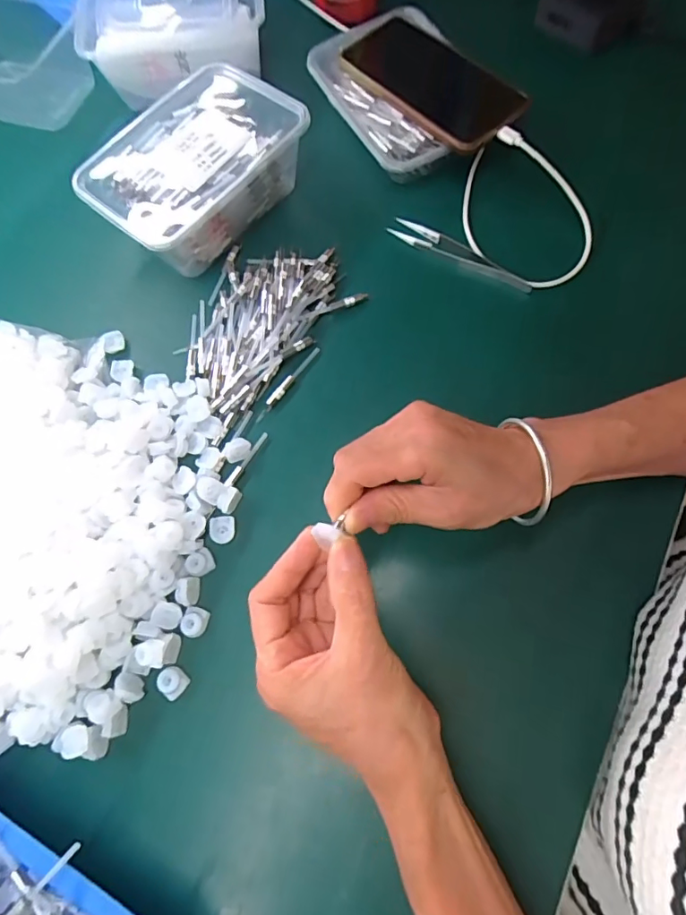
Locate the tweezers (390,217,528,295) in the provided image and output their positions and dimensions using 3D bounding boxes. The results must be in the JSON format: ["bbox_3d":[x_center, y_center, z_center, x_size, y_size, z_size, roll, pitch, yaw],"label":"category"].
[{"bbox_3d":[0.092,-0.162,0.408,0.123,0.015,0.019,33,76,14],"label":"tweezers"}]

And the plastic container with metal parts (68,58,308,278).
[{"bbox_3d":[-0.120,-0.235,0.421,0.119,0.059,0.166,37,77,15],"label":"plastic container with metal parts"}]

